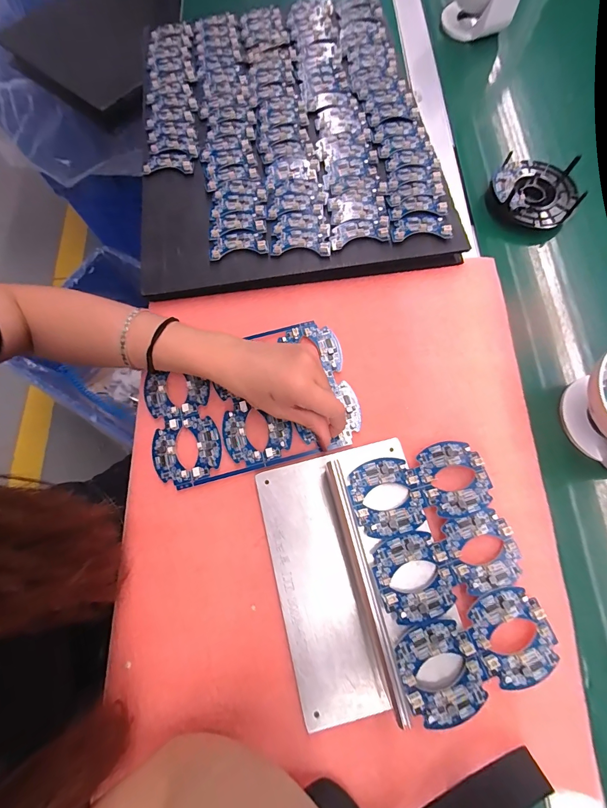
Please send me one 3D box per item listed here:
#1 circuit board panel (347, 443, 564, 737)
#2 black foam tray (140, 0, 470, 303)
[{"bbox_3d":[0.123,0.136,0.295,0.125,0.007,0.195,-12,72,-8],"label":"circuit board panel"},{"bbox_3d":[-0.029,-0.360,0.459,0.358,0.028,0.467,-8,74,-1],"label":"black foam tray"}]

